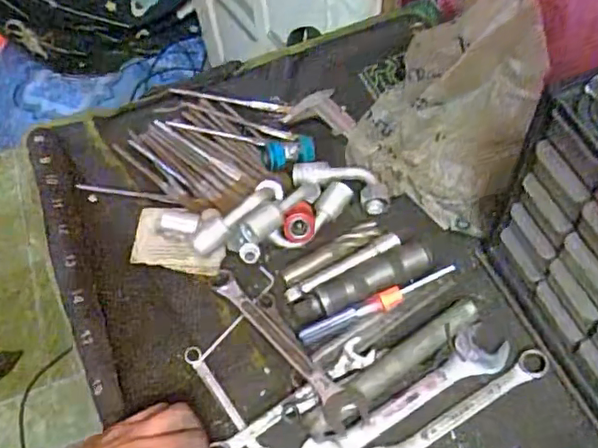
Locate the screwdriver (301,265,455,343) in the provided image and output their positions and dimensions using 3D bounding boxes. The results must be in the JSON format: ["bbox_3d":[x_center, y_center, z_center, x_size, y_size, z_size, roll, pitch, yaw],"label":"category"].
[{"bbox_3d":[0.070,0.071,0.516,0.147,0.020,0.016,-23,60,-9],"label":"screwdriver"}]

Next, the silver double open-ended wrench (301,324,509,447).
[{"bbox_3d":[0.089,0.149,0.482,0.197,0.012,0.040,-30,61,-13],"label":"silver double open-ended wrench"}]

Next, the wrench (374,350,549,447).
[{"bbox_3d":[0.133,0.158,0.476,0.175,0.014,0.027,-28,61,-12],"label":"wrench"}]

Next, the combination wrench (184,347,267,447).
[{"bbox_3d":[-0.061,0.158,0.497,0.019,0.009,0.126,-33,62,-14],"label":"combination wrench"}]

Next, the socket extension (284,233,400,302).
[{"bbox_3d":[0.041,0.041,0.548,0.121,0.009,0.014,-25,60,-10],"label":"socket extension"}]

